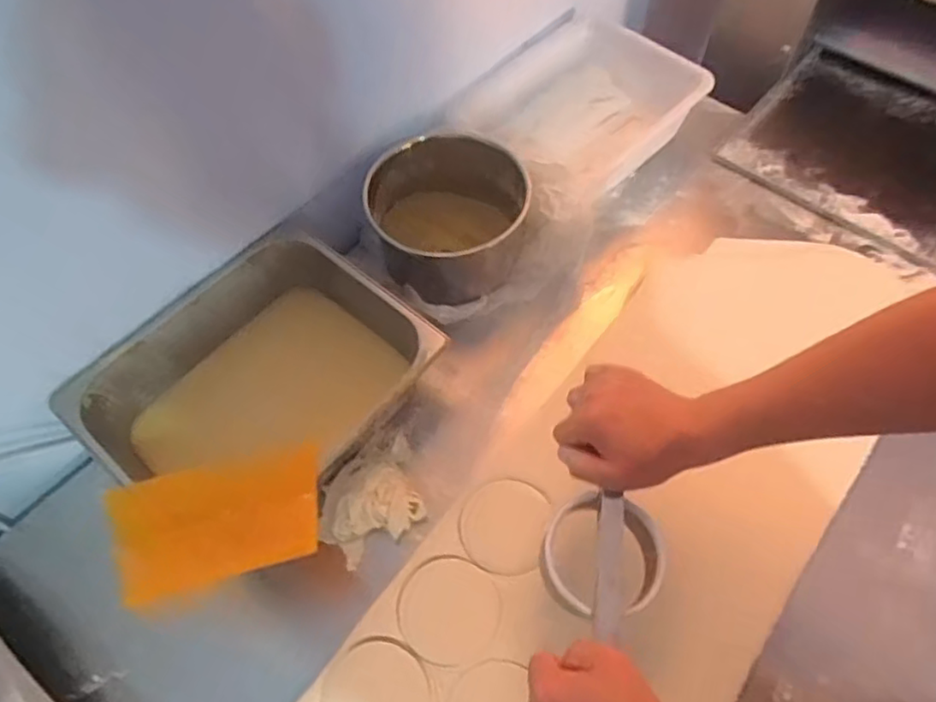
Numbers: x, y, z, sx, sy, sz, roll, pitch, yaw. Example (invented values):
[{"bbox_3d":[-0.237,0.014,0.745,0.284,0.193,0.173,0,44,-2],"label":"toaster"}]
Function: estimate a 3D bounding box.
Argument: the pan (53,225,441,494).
[{"bbox_3d":[-0.220,0.038,0.714,0.278,0.122,0.308,35,67,20],"label":"pan"}]

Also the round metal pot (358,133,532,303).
[{"bbox_3d":[-0.019,-0.163,0.785,0.186,0.107,0.183,-9,60,-3],"label":"round metal pot"}]

